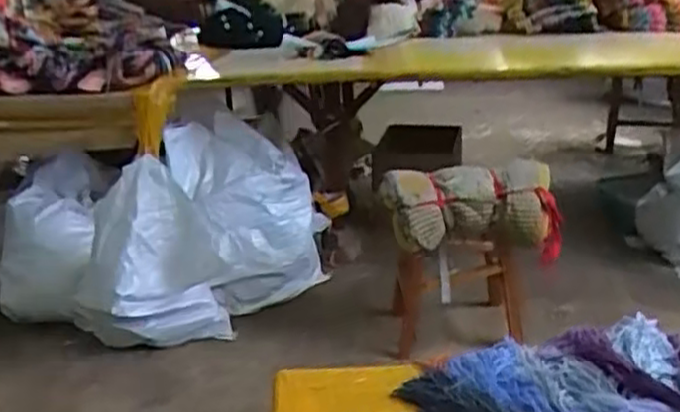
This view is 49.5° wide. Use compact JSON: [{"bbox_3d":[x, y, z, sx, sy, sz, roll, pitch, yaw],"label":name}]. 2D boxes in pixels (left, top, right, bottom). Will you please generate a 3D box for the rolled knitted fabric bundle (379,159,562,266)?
[{"bbox_3d":[0.314,0.011,1.782,0.428,0.198,0.152,-2,21,0],"label":"rolled knitted fabric bundle"}]

